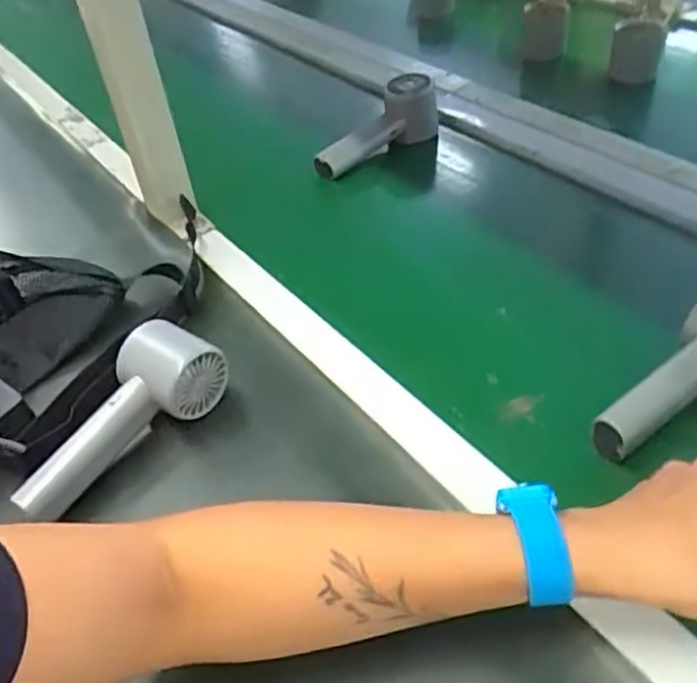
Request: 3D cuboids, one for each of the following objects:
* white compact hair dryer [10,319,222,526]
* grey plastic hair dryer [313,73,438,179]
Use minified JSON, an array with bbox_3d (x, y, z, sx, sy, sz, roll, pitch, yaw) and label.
[{"bbox_3d":[-0.158,0.051,0.484,0.153,0.064,0.061,-46,52,-10],"label":"white compact hair dryer"},{"bbox_3d":[0.026,-0.231,0.750,0.155,0.067,0.051,-32,48,-24],"label":"grey plastic hair dryer"}]

